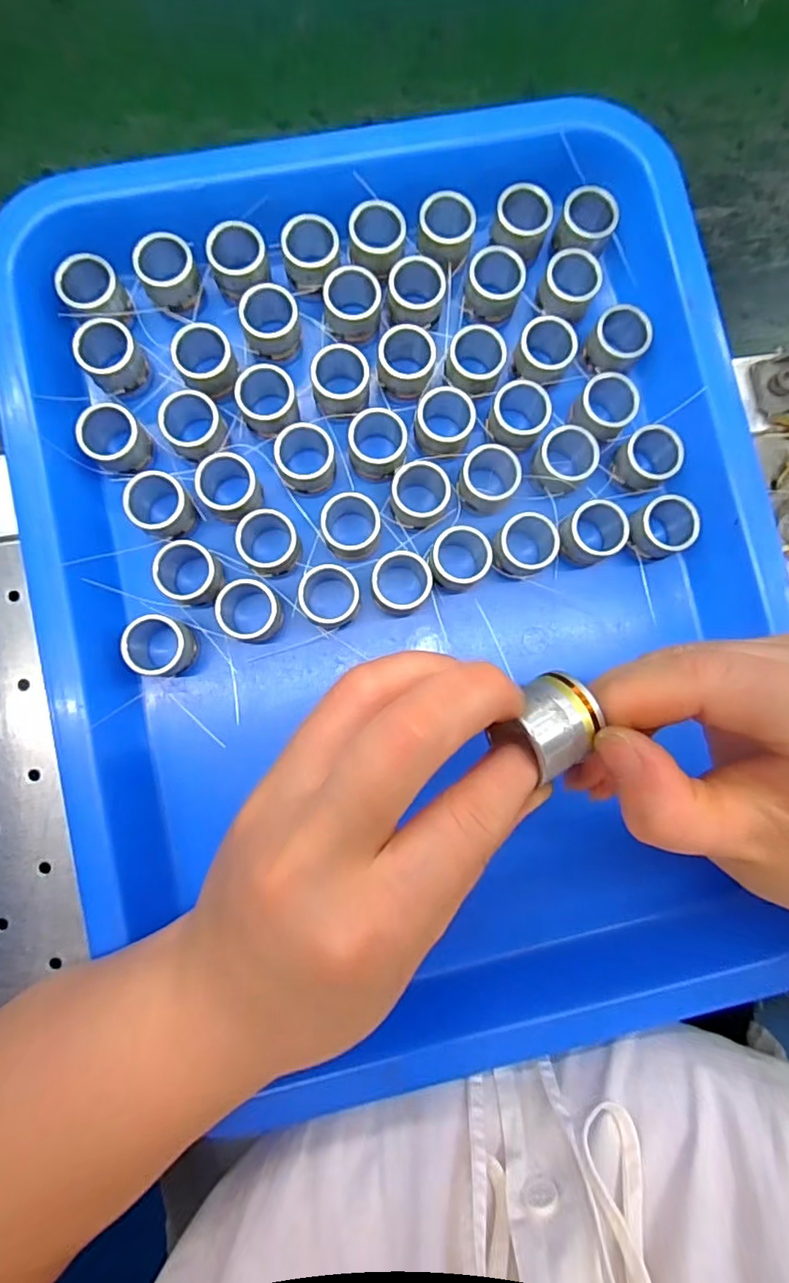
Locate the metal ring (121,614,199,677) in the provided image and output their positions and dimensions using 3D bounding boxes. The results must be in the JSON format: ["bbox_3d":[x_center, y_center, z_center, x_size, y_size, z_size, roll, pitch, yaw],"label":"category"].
[{"bbox_3d":[-0.097,0.002,0.241,0.024,0.019,0.024,0,83,-3],"label":"metal ring"}]

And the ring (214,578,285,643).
[{"bbox_3d":[-0.061,-0.013,0.244,0.024,0.017,0.024,-21,85,-5],"label":"ring"}]

